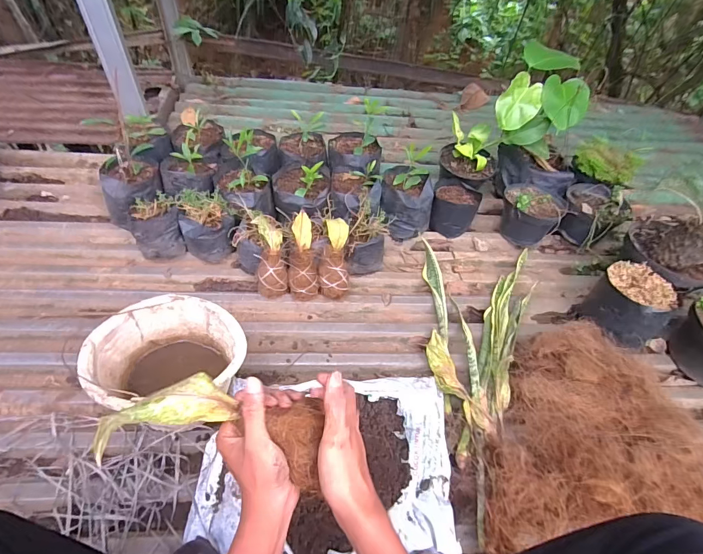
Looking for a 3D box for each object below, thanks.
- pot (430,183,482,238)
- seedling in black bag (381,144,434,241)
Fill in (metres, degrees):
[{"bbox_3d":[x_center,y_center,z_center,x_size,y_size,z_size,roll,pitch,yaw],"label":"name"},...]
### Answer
[{"bbox_3d":[0.306,-0.204,1.145,0.119,0.116,0.128,4,53,-6],"label":"pot"},{"bbox_3d":[0.156,-0.238,1.099,0.148,0.186,0.175,2,53,-7],"label":"seedling in black bag"}]

